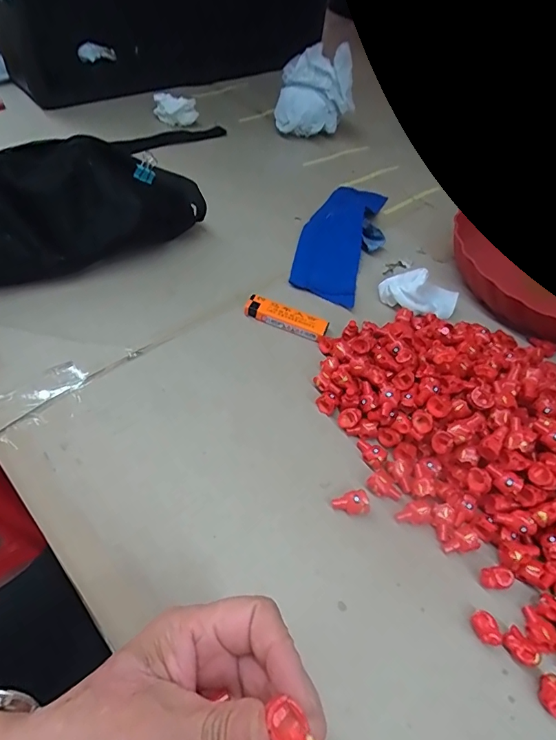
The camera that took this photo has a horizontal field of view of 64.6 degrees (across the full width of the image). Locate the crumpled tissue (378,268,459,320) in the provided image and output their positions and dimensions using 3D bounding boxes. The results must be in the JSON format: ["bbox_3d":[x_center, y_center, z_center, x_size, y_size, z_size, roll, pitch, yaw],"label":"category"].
[{"bbox_3d":[0.151,-0.080,0.461,0.085,0.041,0.042,10,53,-13],"label":"crumpled tissue"}]

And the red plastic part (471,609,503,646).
[{"bbox_3d":[0.130,0.162,0.276,0.013,0.014,0.019,3,52,-5],"label":"red plastic part"}]

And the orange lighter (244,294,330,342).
[{"bbox_3d":[0.008,-0.050,0.423,0.080,0.016,0.020,19,52,8],"label":"orange lighter"}]

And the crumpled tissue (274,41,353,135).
[{"bbox_3d":[0.056,-0.419,0.677,0.117,0.113,0.061,10,51,1],"label":"crumpled tissue"}]

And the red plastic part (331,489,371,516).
[{"bbox_3d":[0.053,0.097,0.318,0.025,0.011,0.017,-8,54,-14],"label":"red plastic part"}]

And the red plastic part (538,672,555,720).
[{"bbox_3d":[0.160,0.190,0.256,0.012,0.013,0.021,10,51,1],"label":"red plastic part"}]

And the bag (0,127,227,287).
[{"bbox_3d":[-0.204,-0.153,0.423,0.293,0.101,0.067,-21,58,-21],"label":"bag"}]

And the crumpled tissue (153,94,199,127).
[{"bbox_3d":[-0.154,-0.391,0.664,0.060,0.037,0.025,8,51,-1],"label":"crumpled tissue"}]

